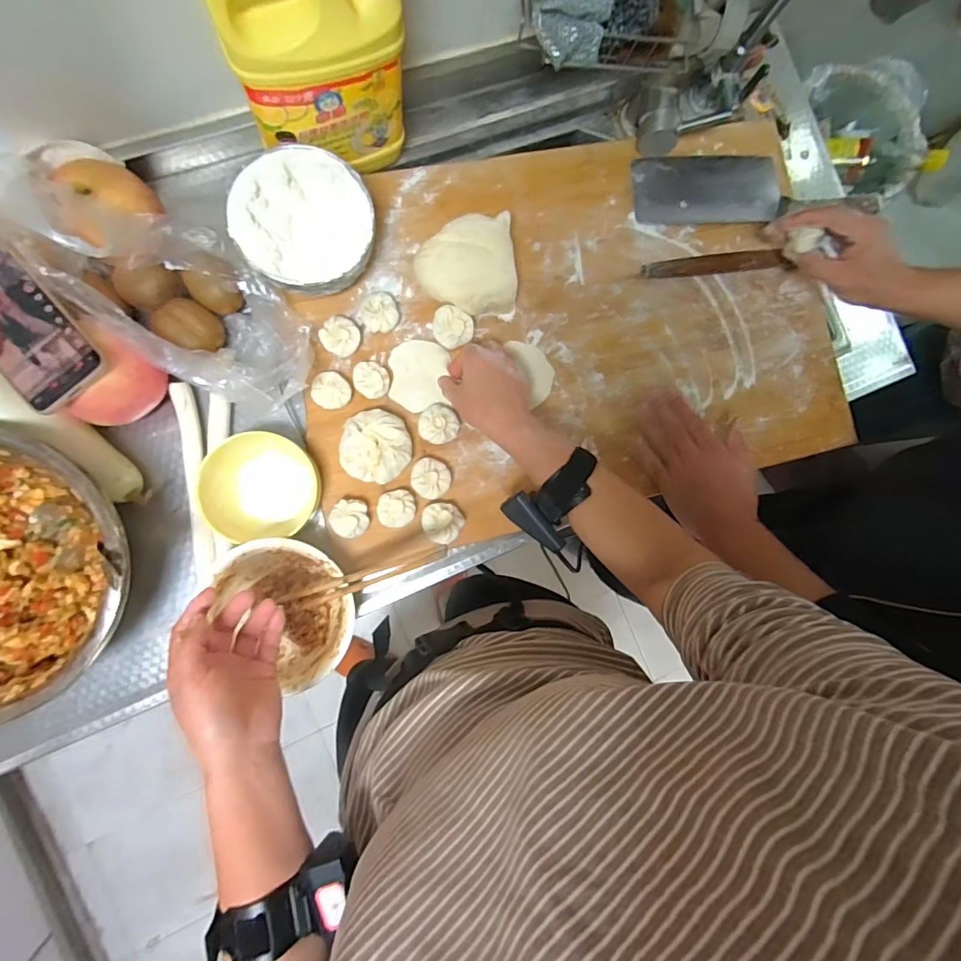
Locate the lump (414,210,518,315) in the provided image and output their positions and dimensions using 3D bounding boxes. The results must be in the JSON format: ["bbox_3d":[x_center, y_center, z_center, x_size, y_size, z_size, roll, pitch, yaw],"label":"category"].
[{"bbox_3d":[-0.016,-0.229,0.521,0.106,0.054,0.102,-12,88,-8],"label":"lump"}]

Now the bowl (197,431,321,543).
[{"bbox_3d":[-0.224,0.006,0.505,0.104,0.072,0.106,1,86,-7],"label":"bowl"}]

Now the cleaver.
[{"bbox_3d":[0.332,-0.369,0.589,0.292,0.027,0.093,-7,87,-8],"label":"cleaver"}]

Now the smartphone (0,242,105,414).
[{"bbox_3d":[-0.404,-0.141,0.415,0.076,0.010,0.162,-43,90,-3],"label":"smartphone"}]

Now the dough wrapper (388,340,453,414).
[{"bbox_3d":[-0.068,-0.117,0.532,0.064,0.014,0.077,-7,87,-8],"label":"dough wrapper"}]

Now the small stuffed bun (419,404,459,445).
[{"bbox_3d":[-0.045,-0.061,0.521,0.043,0.025,0.042,1,86,-7],"label":"small stuffed bun"}]

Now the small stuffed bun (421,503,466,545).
[{"bbox_3d":[-0.042,0.044,0.516,0.042,0.030,0.041,1,86,-7],"label":"small stuffed bun"}]

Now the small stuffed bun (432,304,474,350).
[{"bbox_3d":[-0.030,-0.166,0.527,0.042,0.031,0.042,-2,86,-7],"label":"small stuffed bun"}]

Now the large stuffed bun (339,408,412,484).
[{"bbox_3d":[-0.108,-0.034,0.503,0.068,0.042,0.072,1,86,-7],"label":"large stuffed bun"}]

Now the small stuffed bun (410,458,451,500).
[{"bbox_3d":[-0.054,-0.001,0.519,0.042,0.023,0.042,1,86,-7],"label":"small stuffed bun"}]

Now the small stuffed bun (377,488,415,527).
[{"bbox_3d":[-0.089,0.030,0.509,0.038,0.024,0.038,-7,87,-8],"label":"small stuffed bun"}]

